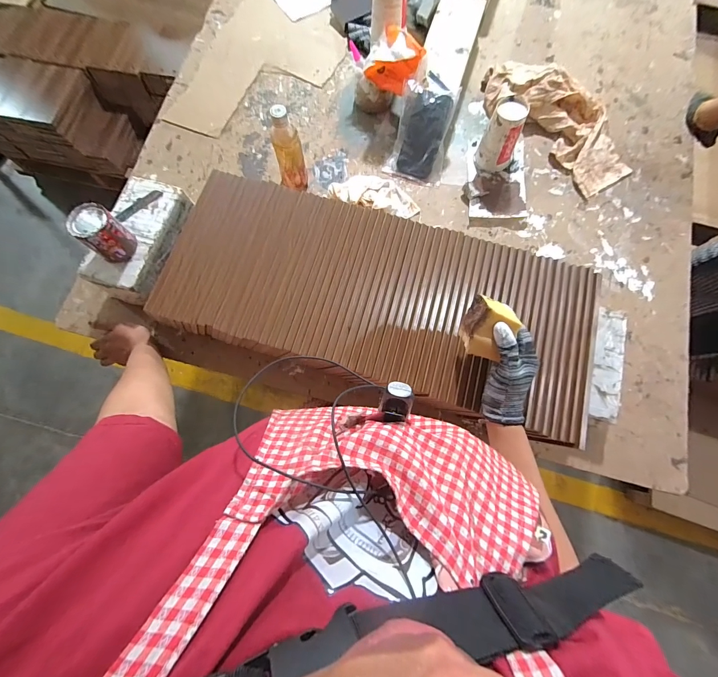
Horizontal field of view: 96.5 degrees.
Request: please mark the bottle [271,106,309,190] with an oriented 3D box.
[{"bbox_3d":[-0.141,-0.372,0.645,0.053,0.166,0.044,-4,75,-1],"label":"bottle"}]

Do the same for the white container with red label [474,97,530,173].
[{"bbox_3d":[0.309,-0.431,0.679,0.075,0.126,0.089,30,77,8],"label":"white container with red label"}]

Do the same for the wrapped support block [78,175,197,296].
[{"bbox_3d":[-0.419,-0.200,0.609,0.122,0.038,0.224,15,76,4],"label":"wrapped support block"}]

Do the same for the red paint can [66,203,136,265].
[{"bbox_3d":[-0.427,-0.175,0.539,0.063,0.076,0.061,0,75,0],"label":"red paint can"}]

